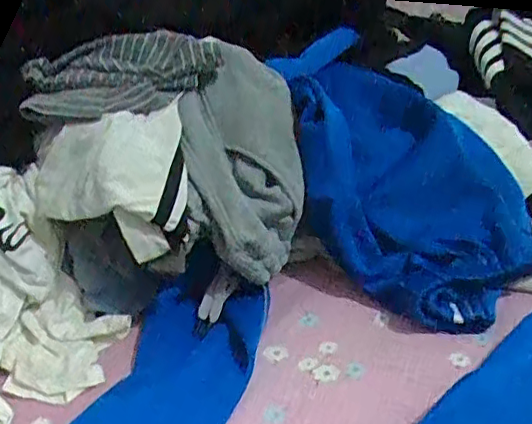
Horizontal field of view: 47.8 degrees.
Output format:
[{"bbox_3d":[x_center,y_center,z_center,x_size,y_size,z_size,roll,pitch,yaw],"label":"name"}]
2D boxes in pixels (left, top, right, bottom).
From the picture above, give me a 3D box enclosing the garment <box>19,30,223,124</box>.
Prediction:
[{"bbox_3d":[-0.175,-0.166,0.724,0.238,0.053,0.116,-8,35,-1],"label":"garment"}]

